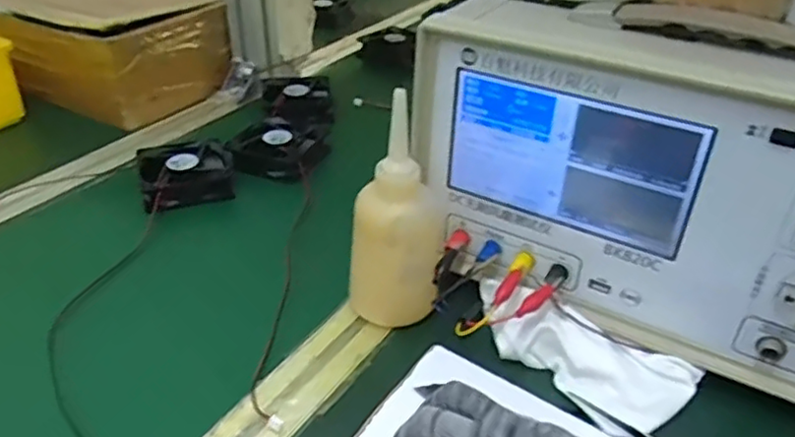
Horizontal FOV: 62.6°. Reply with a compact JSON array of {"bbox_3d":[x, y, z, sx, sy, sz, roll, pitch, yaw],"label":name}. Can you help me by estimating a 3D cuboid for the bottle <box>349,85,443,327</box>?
[{"bbox_3d":[0.000,-0.003,0.444,0.062,0.144,0.066,4,35,5],"label":"bottle"}]

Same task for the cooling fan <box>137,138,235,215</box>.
[{"bbox_3d":[-0.195,-0.040,0.609,0.081,0.028,0.083,-12,37,-16],"label":"cooling fan"}]

